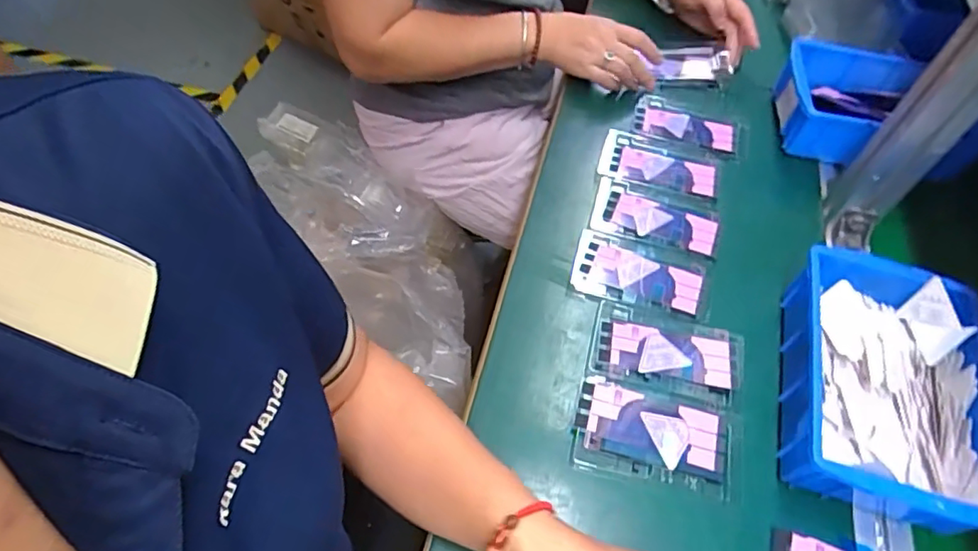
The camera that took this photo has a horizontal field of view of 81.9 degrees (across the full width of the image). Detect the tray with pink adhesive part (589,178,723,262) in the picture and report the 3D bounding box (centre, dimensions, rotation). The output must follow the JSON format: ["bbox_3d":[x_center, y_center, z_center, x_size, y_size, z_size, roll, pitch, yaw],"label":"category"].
[{"bbox_3d":[0.168,-0.058,0.565,0.125,0.005,0.070,18,57,8],"label":"tray with pink adhesive part"}]

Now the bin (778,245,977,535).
[{"bbox_3d":[0.308,0.087,0.444,0.139,0.063,0.204,15,56,6],"label":"bin"}]

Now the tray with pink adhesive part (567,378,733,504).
[{"bbox_3d":[0.128,0.126,0.441,0.119,0.005,0.075,14,56,6],"label":"tray with pink adhesive part"}]

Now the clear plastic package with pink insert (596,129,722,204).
[{"bbox_3d":[0.186,-0.119,0.608,0.129,0.005,0.076,16,57,7],"label":"clear plastic package with pink insert"}]

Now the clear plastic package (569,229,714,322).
[{"bbox_3d":[0.143,-0.002,0.526,0.125,0.006,0.074,14,56,6],"label":"clear plastic package"}]

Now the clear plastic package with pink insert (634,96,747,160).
[{"bbox_3d":[0.230,-0.172,0.644,0.124,0.008,0.070,21,57,10],"label":"clear plastic package with pink insert"}]

